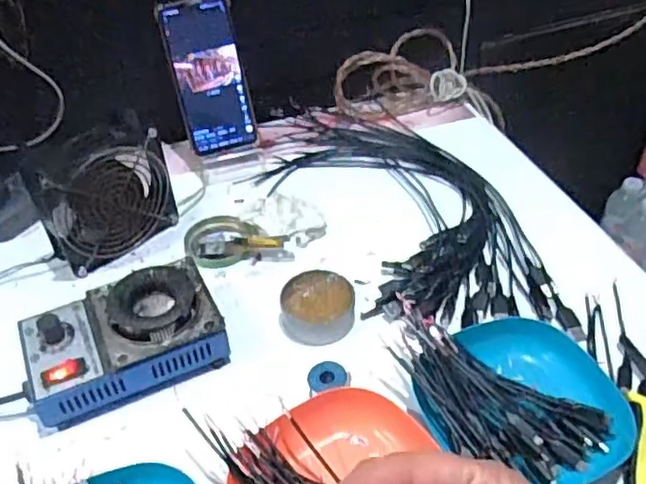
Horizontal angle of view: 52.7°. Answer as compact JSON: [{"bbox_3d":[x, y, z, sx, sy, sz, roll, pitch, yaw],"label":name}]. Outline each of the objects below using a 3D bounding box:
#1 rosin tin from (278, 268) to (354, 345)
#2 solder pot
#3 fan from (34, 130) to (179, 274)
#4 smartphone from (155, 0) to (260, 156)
[{"bbox_3d":[-0.005,0.056,0.561,0.062,0.026,0.062,-1,44,1],"label":"rosin tin"},{"bbox_3d":[-0.160,0.075,0.526,0.148,0.061,0.095,-18,46,-15],"label":"solder pot"},{"bbox_3d":[-0.196,-0.039,0.609,0.118,0.111,0.035,-28,49,-23],"label":"fan"},{"bbox_3d":[-0.121,-0.177,0.706,0.075,0.163,0.010,-19,23,-16],"label":"smartphone"}]

